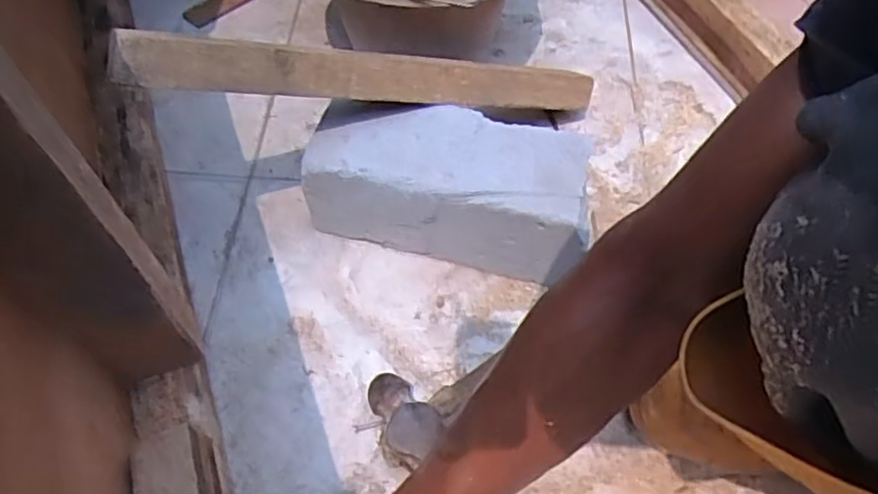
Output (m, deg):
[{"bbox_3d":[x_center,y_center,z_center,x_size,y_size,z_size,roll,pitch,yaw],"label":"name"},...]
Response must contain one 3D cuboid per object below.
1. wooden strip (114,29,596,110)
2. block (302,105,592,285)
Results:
[{"bbox_3d":[-0.031,-0.141,0.553,0.436,0.036,0.016,-6,24,-35],"label":"wooden strip"},{"bbox_3d":[0.009,-0.054,0.595,0.234,0.104,0.104,13,58,7],"label":"block"}]

